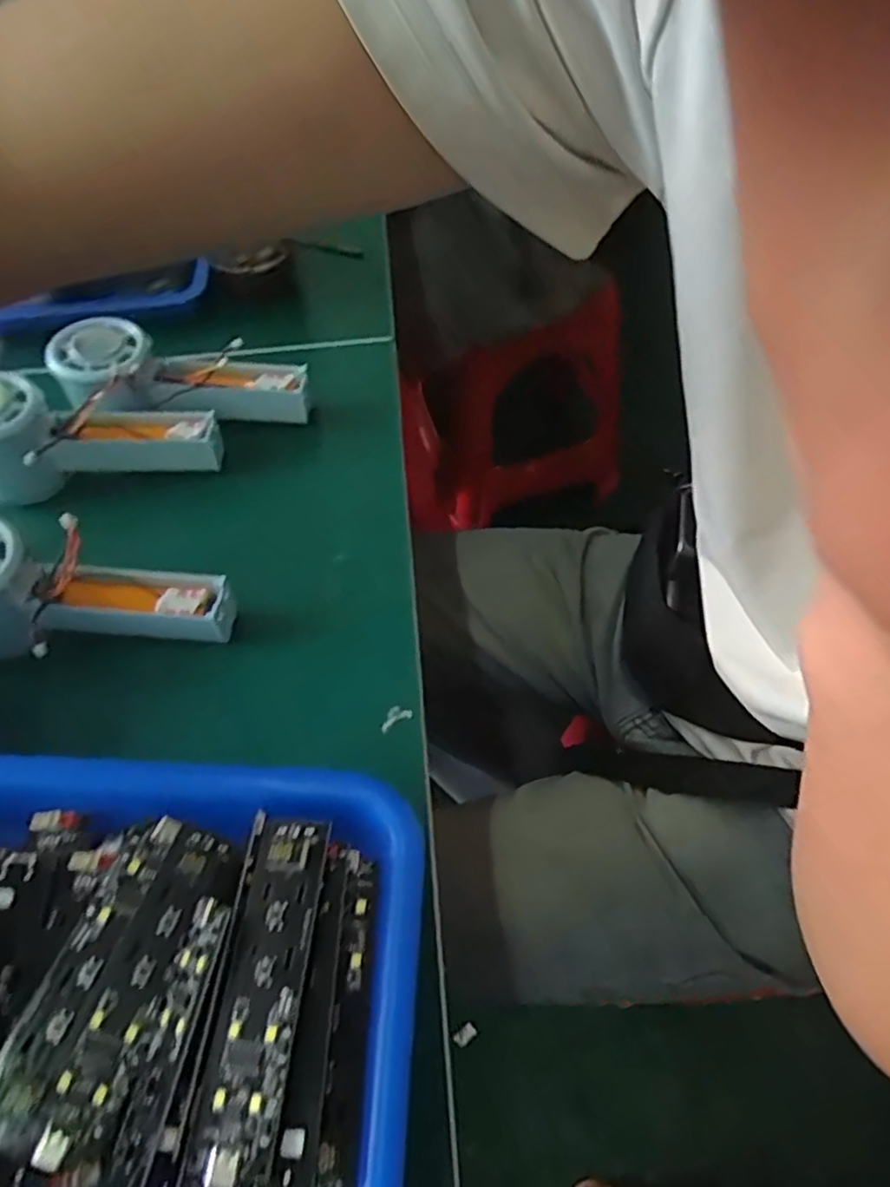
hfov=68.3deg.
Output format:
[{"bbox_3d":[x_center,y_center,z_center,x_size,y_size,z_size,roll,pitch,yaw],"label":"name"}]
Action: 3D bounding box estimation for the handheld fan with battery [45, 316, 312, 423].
[{"bbox_3d":[-0.163,-0.137,0.413,0.152,0.039,0.055,6,56,-15],"label":"handheld fan with battery"}]

